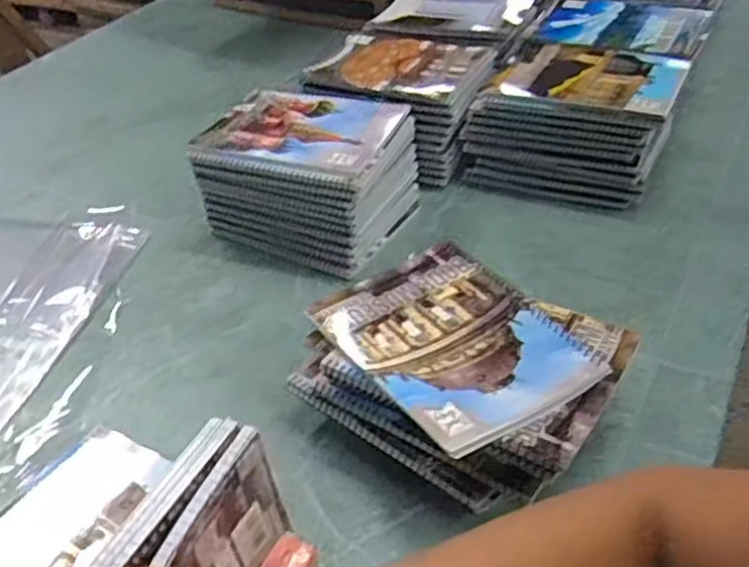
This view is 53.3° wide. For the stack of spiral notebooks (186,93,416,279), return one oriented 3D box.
[{"bbox_3d":[-0.072,-0.123,0.834,0.203,0.118,0.177,15,44,22],"label":"stack of spiral notebooks"}]

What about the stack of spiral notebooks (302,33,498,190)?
[{"bbox_3d":[0.034,-0.226,0.933,0.206,0.102,0.181,16,44,23],"label":"stack of spiral notebooks"}]

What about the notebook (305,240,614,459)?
[{"bbox_3d":[0.059,0.038,0.582,0.150,0.016,0.200,-26,45,-23],"label":"notebook"}]

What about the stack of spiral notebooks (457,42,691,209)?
[{"bbox_3d":[0.226,-0.190,0.872,0.226,0.118,0.166,8,42,15],"label":"stack of spiral notebooks"}]

